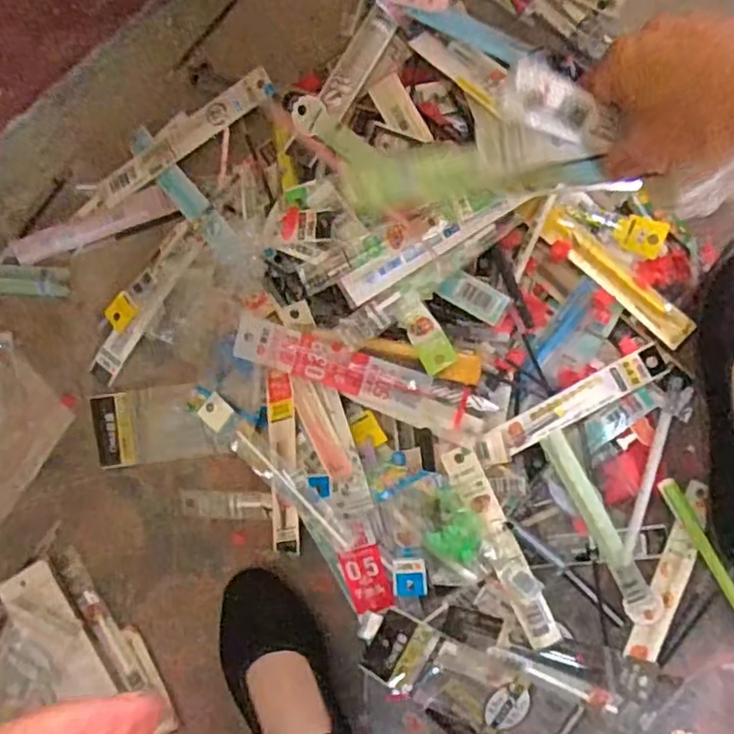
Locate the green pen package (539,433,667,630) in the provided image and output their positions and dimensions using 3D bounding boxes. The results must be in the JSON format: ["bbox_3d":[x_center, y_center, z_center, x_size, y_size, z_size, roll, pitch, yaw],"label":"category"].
[{"bbox_3d":[0.182,0.127,0.503,0.025,0.010,0.167,-29,88,9],"label":"green pen package"}]

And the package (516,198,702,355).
[{"bbox_3d":[0.183,-0.073,0.486,0.154,0.016,0.025,42,95,2],"label":"package"}]

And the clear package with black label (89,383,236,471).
[{"bbox_3d":[-0.182,0.051,0.566,0.128,0.010,0.065,-9,91,9],"label":"clear package with black label"}]

